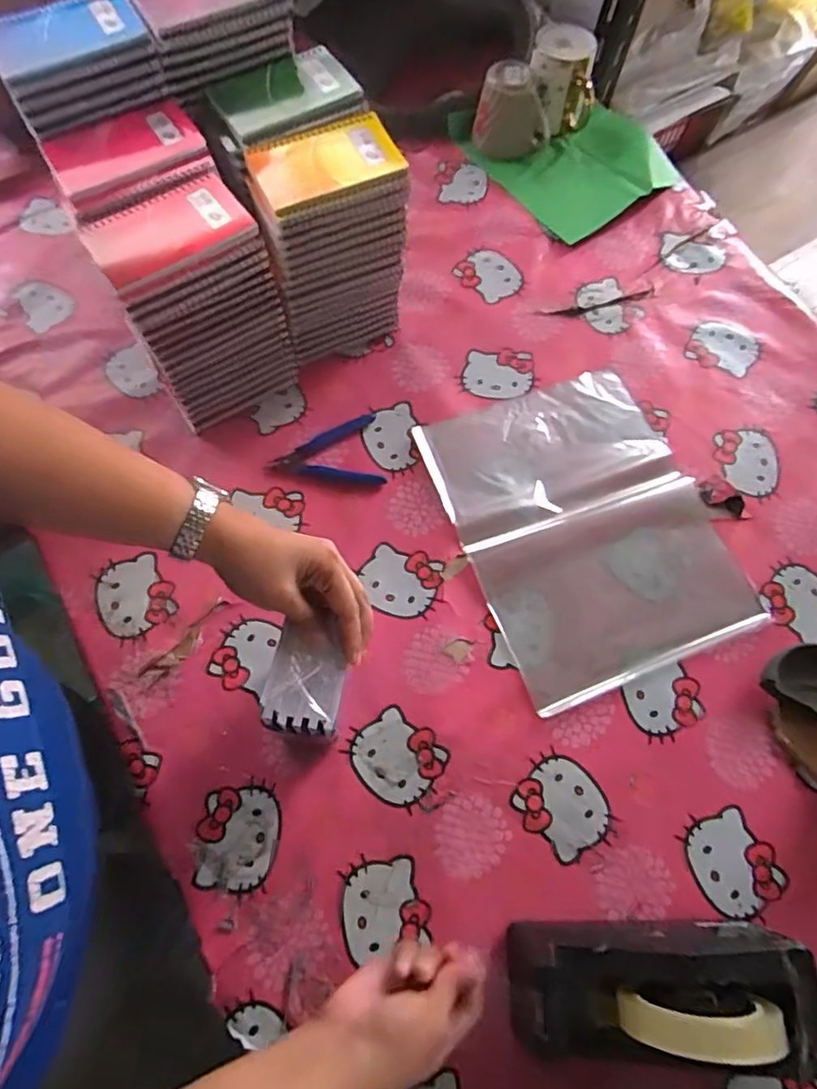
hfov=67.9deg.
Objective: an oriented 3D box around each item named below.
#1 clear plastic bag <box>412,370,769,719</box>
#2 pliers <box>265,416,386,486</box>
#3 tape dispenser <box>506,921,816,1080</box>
[{"bbox_3d":[0.180,-0.026,0.635,0.252,0.008,0.327,-20,70,-8],"label":"clear plastic bag"},{"bbox_3d":[-0.084,-0.110,0.670,0.122,0.005,0.083,7,69,2],"label":"pliers"},{"bbox_3d":[0.179,0.317,0.433,0.206,0.119,0.079,-5,68,10],"label":"tape dispenser"}]

